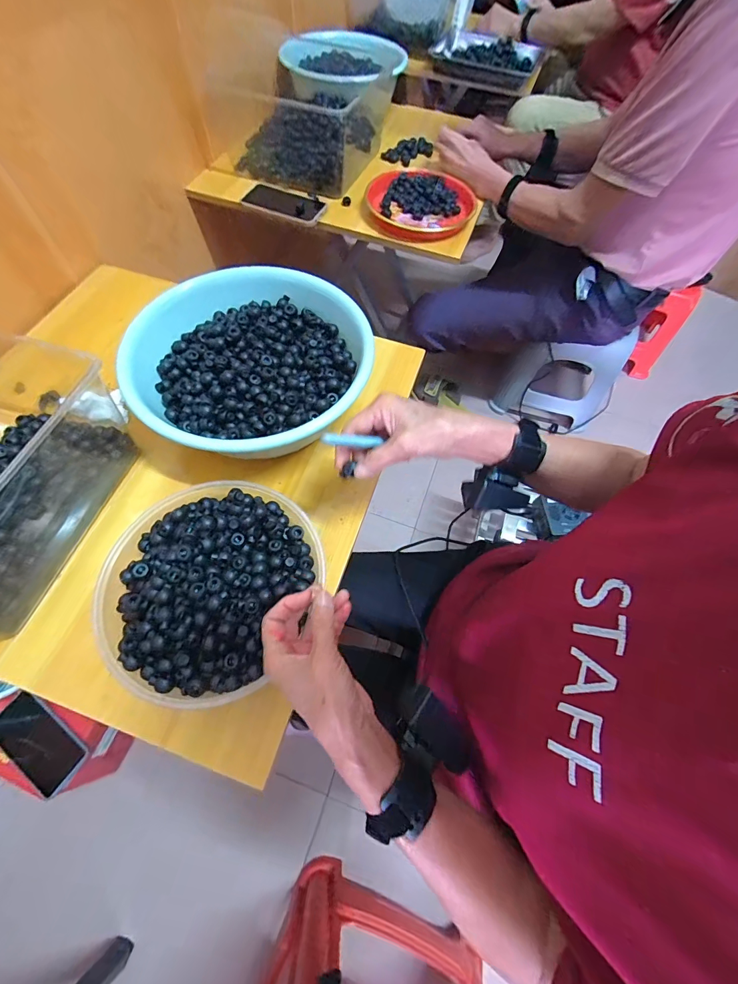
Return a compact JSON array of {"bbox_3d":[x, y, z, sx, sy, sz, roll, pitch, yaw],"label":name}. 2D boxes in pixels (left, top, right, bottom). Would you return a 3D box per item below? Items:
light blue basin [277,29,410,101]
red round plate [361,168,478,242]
[{"bbox_3d":[-0.055,-0.944,0.841,0.241,0.075,0.212,25,65,8],"label":"light blue basin"},{"bbox_3d":[0.100,-0.573,0.749,0.214,0.028,0.200,1,64,-3],"label":"red round plate"}]

